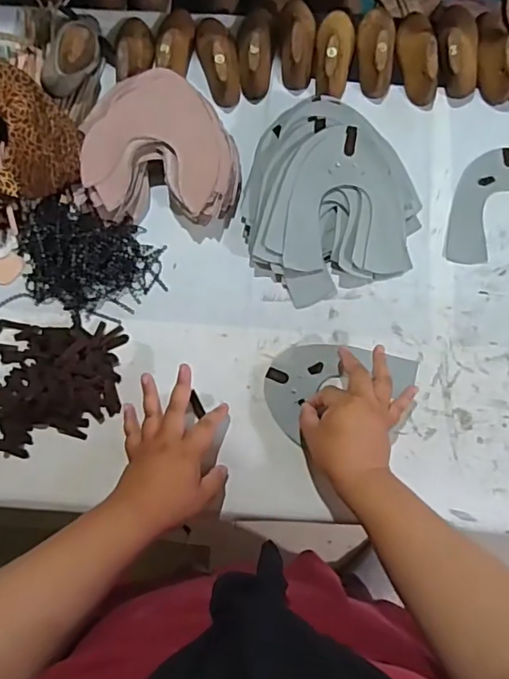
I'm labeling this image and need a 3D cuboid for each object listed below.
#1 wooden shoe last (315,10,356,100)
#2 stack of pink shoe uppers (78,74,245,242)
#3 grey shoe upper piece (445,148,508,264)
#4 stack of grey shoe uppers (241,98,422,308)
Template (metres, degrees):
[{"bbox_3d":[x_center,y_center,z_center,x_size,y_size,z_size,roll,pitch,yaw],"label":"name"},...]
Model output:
[{"bbox_3d":[0.109,-0.395,0.736,0.052,0.053,0.147,10,76,3],"label":"wooden shoe last"},{"bbox_3d":[-0.114,-0.239,0.692,0.197,0.063,0.197,9,75,3],"label":"stack of pink shoe uppers"},{"bbox_3d":[0.324,-0.173,0.698,0.148,0.005,0.163,4,75,2],"label":"grey shoe upper piece"},{"bbox_3d":[0.090,-0.181,0.672,0.225,0.068,0.235,-19,76,-4],"label":"stack of grey shoe uppers"}]

